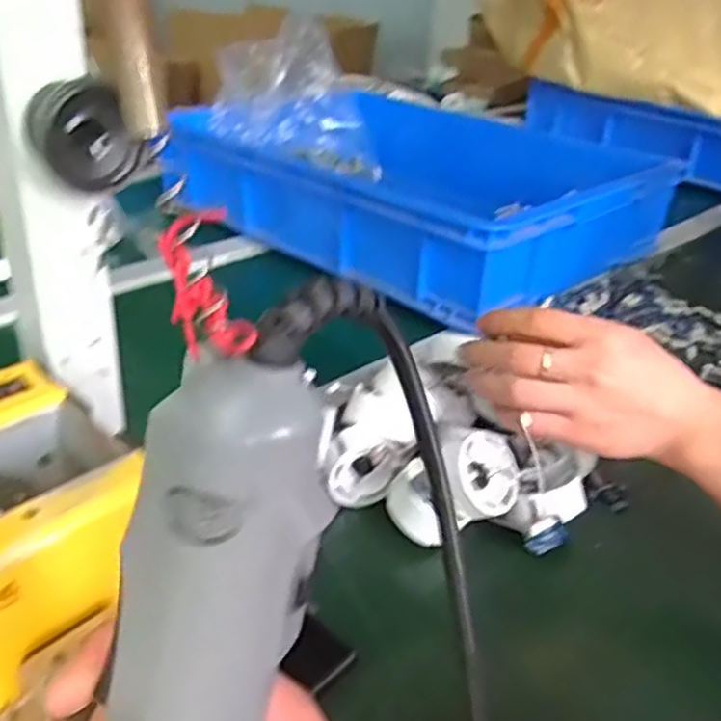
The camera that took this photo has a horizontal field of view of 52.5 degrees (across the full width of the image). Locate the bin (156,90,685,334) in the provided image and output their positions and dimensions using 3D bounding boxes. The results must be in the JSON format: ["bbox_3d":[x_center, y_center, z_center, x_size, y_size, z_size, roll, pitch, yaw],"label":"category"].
[{"bbox_3d":[0.091,-0.256,1.004,0.572,0.124,0.506,27,37,34],"label":"bin"}]

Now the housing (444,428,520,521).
[{"bbox_3d":[0.077,0.076,0.484,0.051,0.053,0.028,-15,-9,-37],"label":"housing"}]

